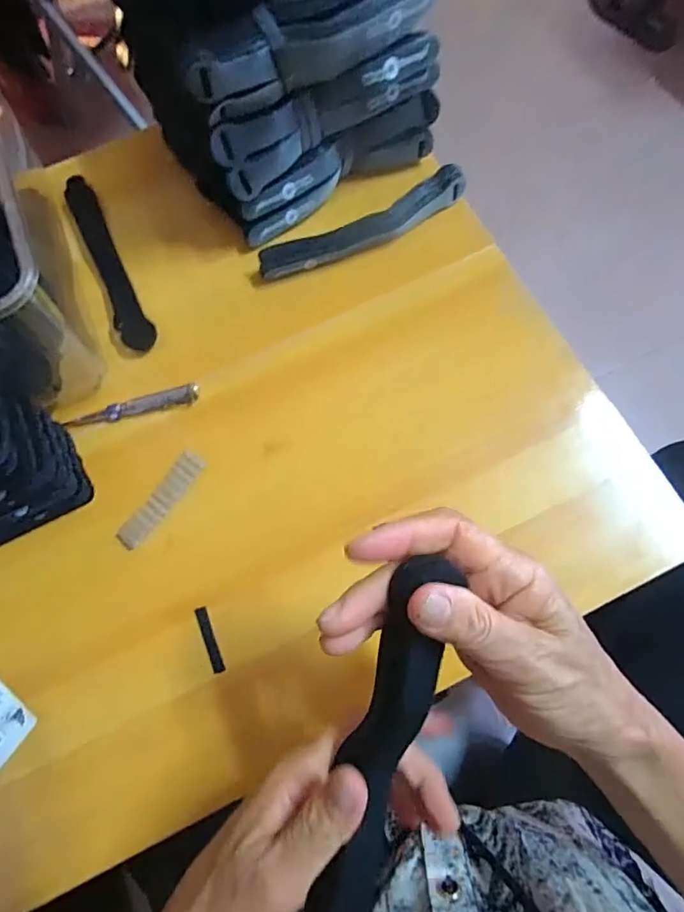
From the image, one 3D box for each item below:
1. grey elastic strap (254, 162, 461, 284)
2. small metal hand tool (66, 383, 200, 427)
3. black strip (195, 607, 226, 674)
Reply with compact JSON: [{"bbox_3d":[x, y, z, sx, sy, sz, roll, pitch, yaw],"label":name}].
[{"bbox_3d":[0.019,-0.203,0.442,0.193,0.027,0.025,-25,73,-5],"label":"grey elastic strap"},{"bbox_3d":[-0.172,-0.040,0.415,0.108,0.011,0.013,-14,72,-2],"label":"small metal hand tool"},{"bbox_3d":[-0.096,0.133,0.361,0.008,0.004,0.047,-22,73,-5],"label":"black strip"}]

